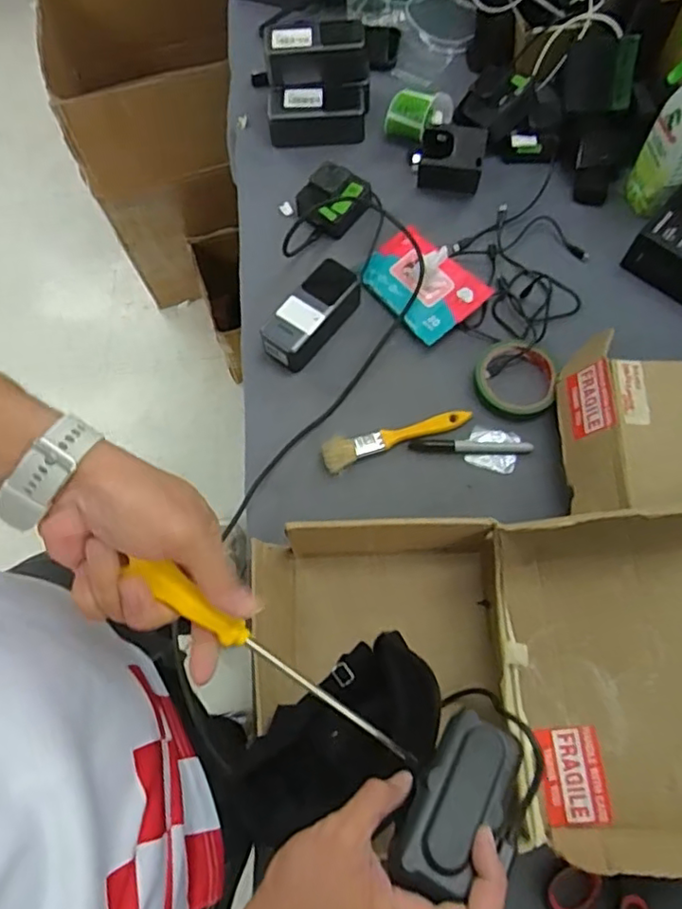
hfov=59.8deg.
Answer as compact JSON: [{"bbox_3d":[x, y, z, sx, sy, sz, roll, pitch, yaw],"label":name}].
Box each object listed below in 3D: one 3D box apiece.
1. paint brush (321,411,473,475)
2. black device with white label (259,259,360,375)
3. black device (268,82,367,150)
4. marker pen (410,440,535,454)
[{"bbox_3d":[0.059,-0.025,0.659,0.168,0.011,0.039,-21,70,-6],"label":"paint brush"},{"bbox_3d":[-0.034,-0.164,0.692,0.059,0.047,0.134,35,75,14],"label":"black device with white label"},{"bbox_3d":[-0.031,-0.457,0.798,0.134,0.048,0.060,-2,69,2],"label":"black device"},{"bbox_3d":[0.142,-0.010,0.653,0.131,0.013,0.017,0,69,2],"label":"marker pen"}]

